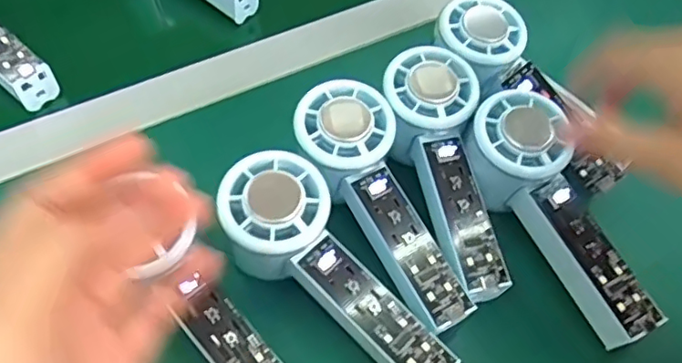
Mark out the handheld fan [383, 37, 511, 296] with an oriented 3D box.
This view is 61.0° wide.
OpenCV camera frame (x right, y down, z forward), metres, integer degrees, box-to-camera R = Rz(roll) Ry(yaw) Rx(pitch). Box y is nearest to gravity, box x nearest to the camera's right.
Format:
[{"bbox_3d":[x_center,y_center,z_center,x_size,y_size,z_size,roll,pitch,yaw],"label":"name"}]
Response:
[{"bbox_3d":[0.064,-0.007,0.346,0.053,0.039,0.154,-11,72,-10],"label":"handheld fan"}]

